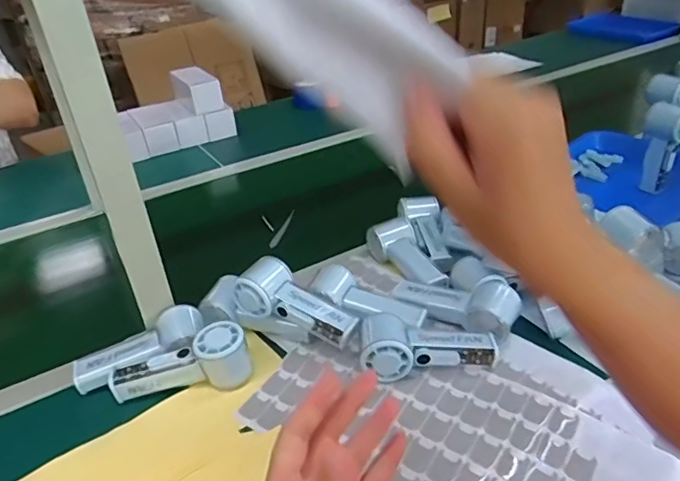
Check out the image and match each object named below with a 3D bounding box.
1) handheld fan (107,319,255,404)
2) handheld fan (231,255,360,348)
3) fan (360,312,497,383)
[{"bbox_3d":[-0.179,0.138,0.603,0.151,0.059,0.049,-7,31,-4],"label":"handheld fan"},{"bbox_3d":[-0.051,0.076,0.635,0.151,0.055,0.056,26,39,12],"label":"handheld fan"},{"bbox_3d":[0.098,0.117,0.605,0.149,0.052,0.061,-7,31,-5],"label":"fan"}]

